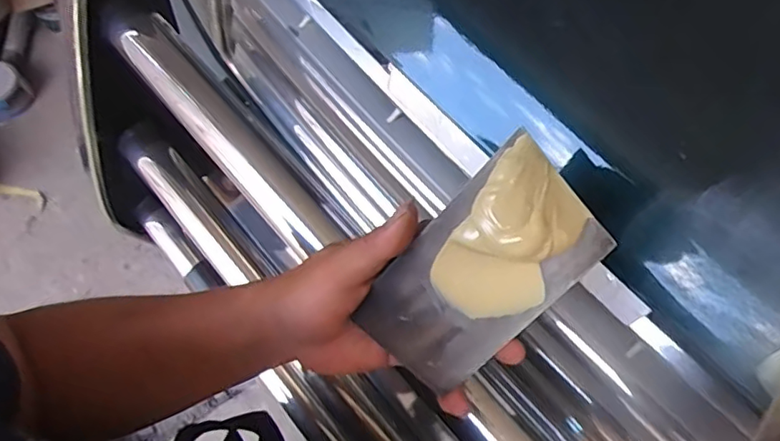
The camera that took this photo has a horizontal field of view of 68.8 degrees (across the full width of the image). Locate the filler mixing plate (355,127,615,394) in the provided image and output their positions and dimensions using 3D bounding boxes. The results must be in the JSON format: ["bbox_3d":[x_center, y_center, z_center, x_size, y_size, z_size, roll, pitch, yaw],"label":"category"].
[{"bbox_3d":[0.044,0.032,0.294,0.073,0.019,0.135,42,113,-3],"label":"filler mixing plate"}]

